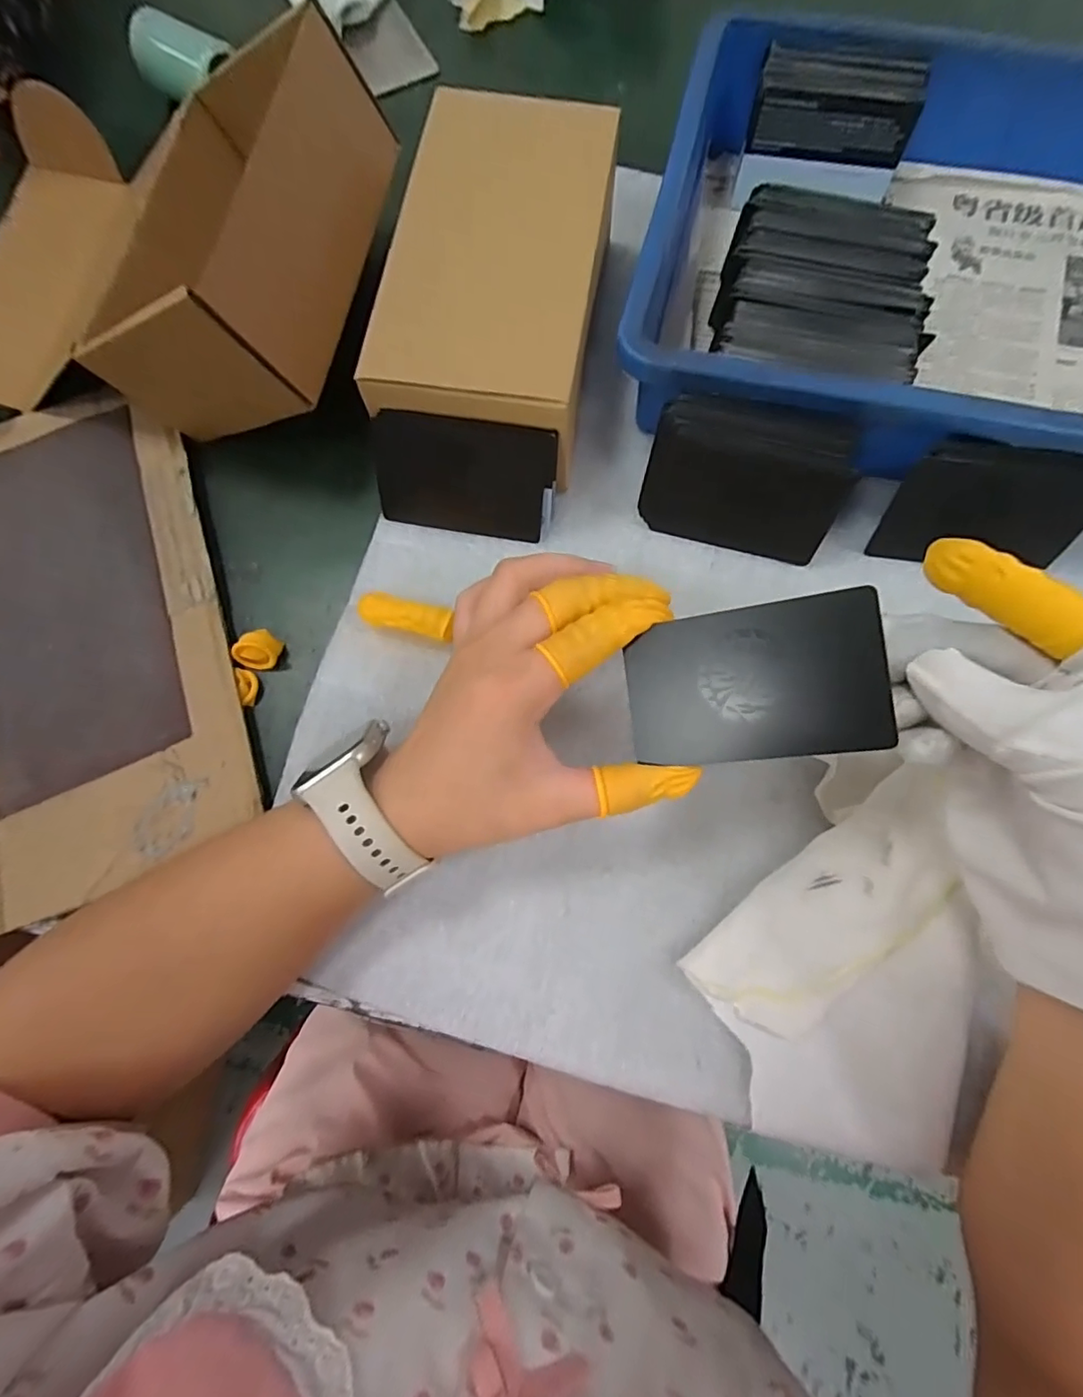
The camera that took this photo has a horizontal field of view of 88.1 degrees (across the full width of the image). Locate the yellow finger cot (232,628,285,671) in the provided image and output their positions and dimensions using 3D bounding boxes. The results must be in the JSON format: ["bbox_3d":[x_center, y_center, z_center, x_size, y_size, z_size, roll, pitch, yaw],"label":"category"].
[{"bbox_3d":[-0.143,-0.025,0.281,0.018,0.011,0.019,16,78,5],"label":"yellow finger cot"}]

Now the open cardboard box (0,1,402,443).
[{"bbox_3d":[-0.221,-0.249,0.295,0.254,0.090,0.180,10,77,3],"label":"open cardboard box"}]

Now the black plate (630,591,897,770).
[{"bbox_3d":[0.073,-0.005,0.199,0.084,0.004,0.053,-8,91,22],"label":"black plate"}]

